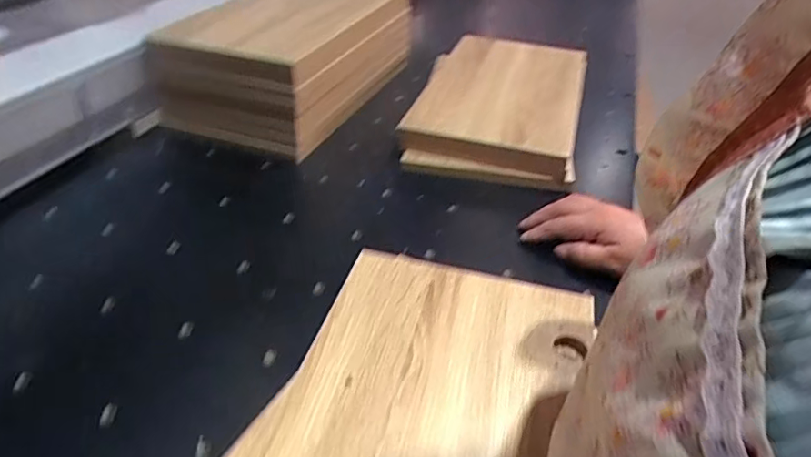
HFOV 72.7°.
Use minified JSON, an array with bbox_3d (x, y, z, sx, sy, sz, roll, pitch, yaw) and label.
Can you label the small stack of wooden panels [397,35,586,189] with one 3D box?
[{"bbox_3d":[0.132,-0.175,0.753,0.219,0.056,0.362,10,38,9],"label":"small stack of wooden panels"}]

